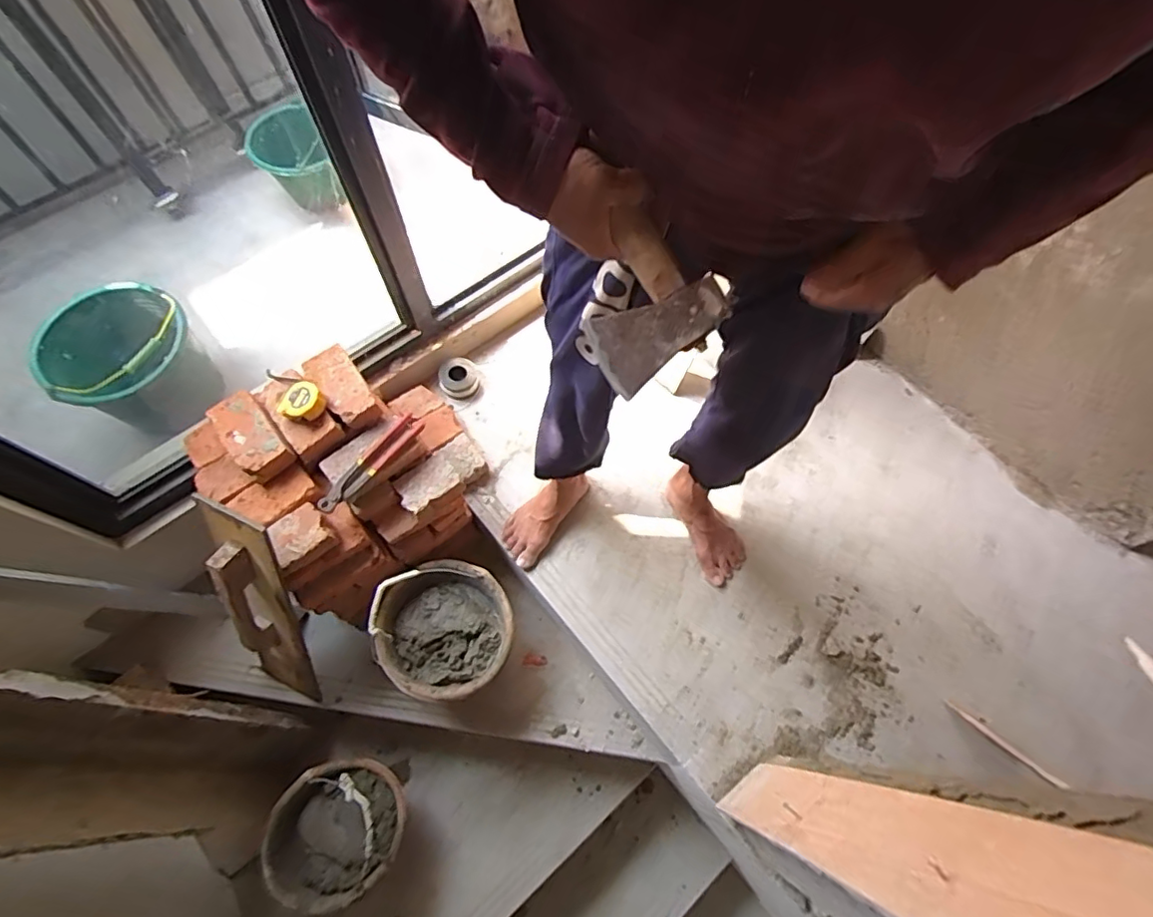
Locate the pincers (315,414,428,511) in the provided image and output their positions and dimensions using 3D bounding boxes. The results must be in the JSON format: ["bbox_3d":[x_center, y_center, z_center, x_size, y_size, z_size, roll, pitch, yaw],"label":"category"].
[{"bbox_3d":[-0.363,0.007,1.009,0.043,0.029,0.223,31,68,14],"label":"pincers"}]

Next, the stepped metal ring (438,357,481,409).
[{"bbox_3d":[-0.271,-0.176,1.300,0.091,0.050,0.098,14,65,7],"label":"stepped metal ring"}]

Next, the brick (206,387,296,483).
[{"bbox_3d":[-0.563,-0.038,0.991,0.076,0.063,0.163,-38,70,-16],"label":"brick"}]

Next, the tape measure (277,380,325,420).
[{"bbox_3d":[-0.474,-0.091,0.991,0.076,0.037,0.065,-36,69,-16],"label":"tape measure"}]

